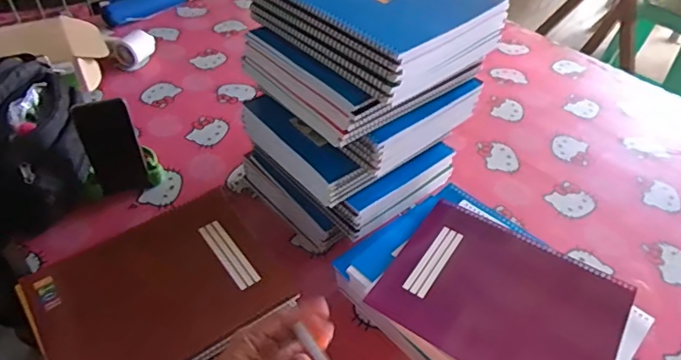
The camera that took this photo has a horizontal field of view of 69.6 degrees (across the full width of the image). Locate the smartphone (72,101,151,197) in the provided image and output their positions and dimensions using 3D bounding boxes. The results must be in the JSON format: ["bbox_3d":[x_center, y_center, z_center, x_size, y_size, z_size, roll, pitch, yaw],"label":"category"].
[{"bbox_3d":[-0.348,-0.048,0.756,0.073,0.161,0.010,-21,40,-25],"label":"smartphone"}]

